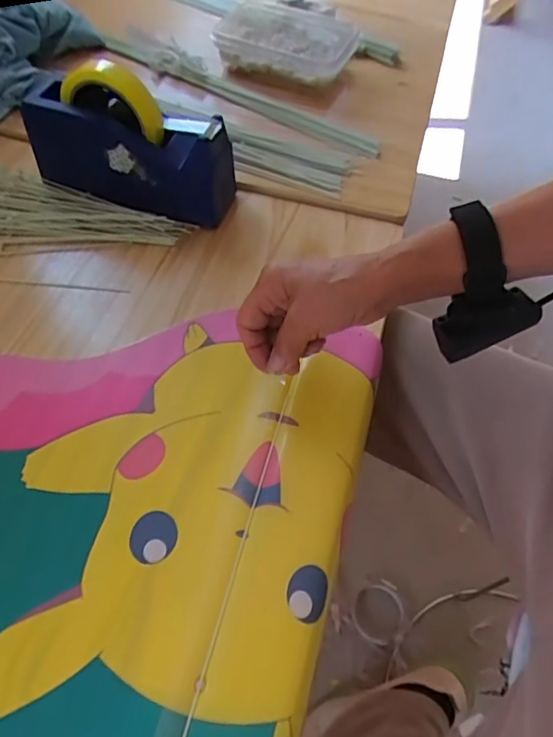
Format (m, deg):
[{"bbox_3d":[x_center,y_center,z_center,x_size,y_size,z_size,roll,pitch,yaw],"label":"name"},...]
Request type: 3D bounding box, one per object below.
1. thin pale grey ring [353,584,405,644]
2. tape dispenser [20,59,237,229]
[{"bbox_3d":[0.158,0.374,0.825,0.076,0.011,0.085,17,57,9],"label":"thin pale grey ring"},{"bbox_3d":[-0.148,-0.229,0.540,0.203,0.125,0.068,12,56,6],"label":"tape dispenser"}]

